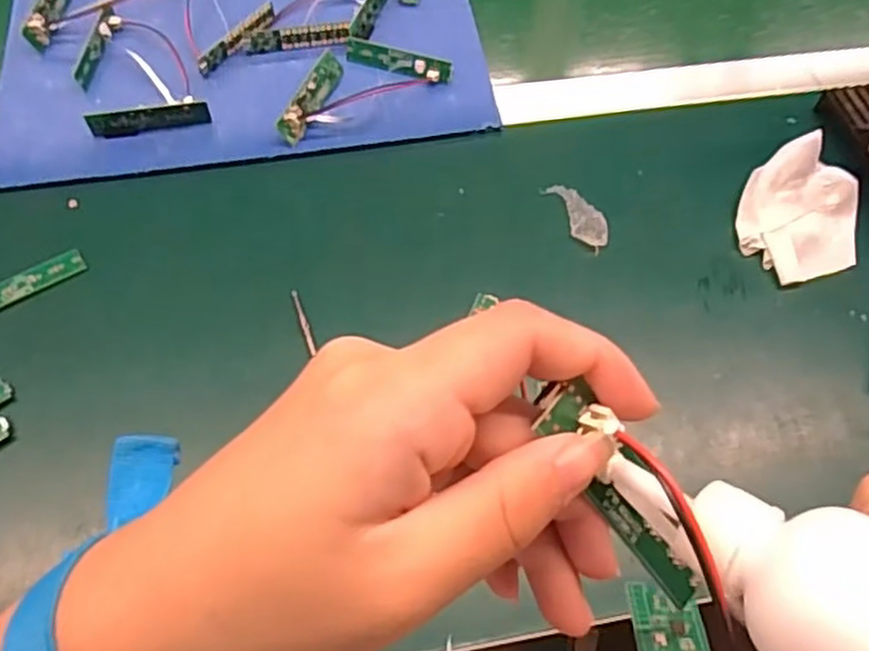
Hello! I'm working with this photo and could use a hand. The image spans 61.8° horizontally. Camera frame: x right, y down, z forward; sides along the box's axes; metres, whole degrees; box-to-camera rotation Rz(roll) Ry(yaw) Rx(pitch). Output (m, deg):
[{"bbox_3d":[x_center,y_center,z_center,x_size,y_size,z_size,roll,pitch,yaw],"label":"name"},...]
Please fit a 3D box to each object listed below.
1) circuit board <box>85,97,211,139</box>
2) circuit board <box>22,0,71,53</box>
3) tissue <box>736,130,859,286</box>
[{"bbox_3d":[-0.200,-0.144,0.512,0.080,0.020,0.011,-12,64,-9],"label":"circuit board"},{"bbox_3d":[-0.298,-0.247,0.562,0.014,0.024,0.079,5,63,0],"label":"circuit board"},{"bbox_3d":[0.252,-0.077,0.491,0.086,0.041,0.090,38,67,16],"label":"tissue"}]

